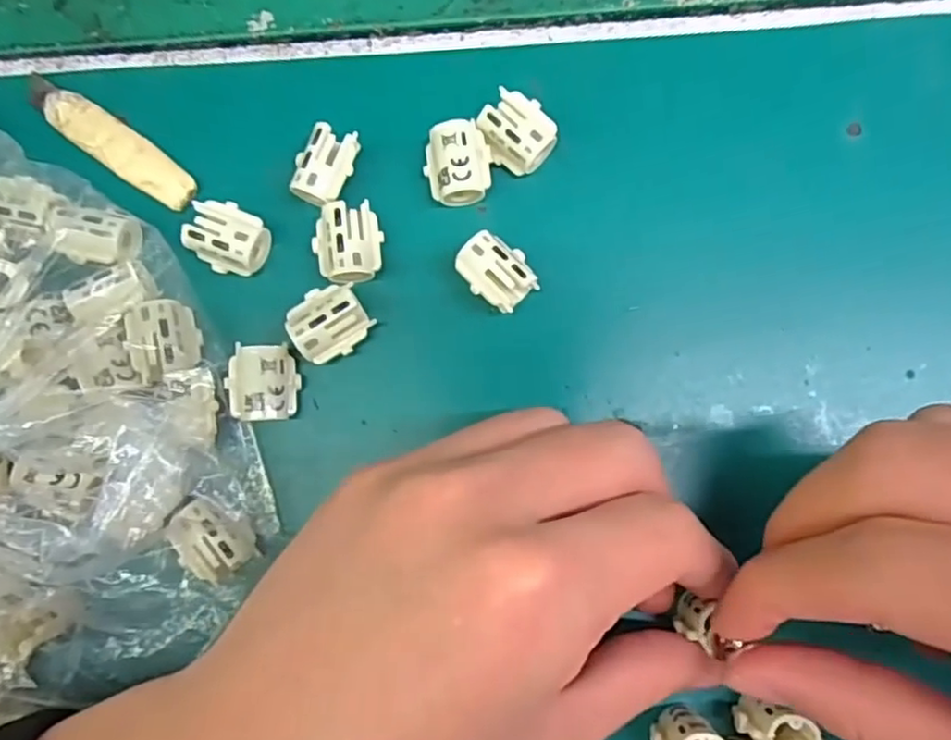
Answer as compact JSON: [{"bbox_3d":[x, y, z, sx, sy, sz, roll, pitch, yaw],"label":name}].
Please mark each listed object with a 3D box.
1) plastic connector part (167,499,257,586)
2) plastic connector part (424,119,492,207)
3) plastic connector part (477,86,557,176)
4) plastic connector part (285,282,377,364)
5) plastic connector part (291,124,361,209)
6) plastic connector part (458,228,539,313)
[{"bbox_3d":[-0.074,0.048,0.186,0.021,0.012,0.016,39,84,7],"label":"plastic connector part"},{"bbox_3d":[-0.005,-0.062,0.197,0.019,0.011,0.022,0,81,2],"label":"plastic connector part"},{"bbox_3d":[0.013,-0.071,0.199,0.022,0.013,0.018,40,85,7],"label":"plastic connector part"},{"bbox_3d":[-0.043,-0.014,0.194,0.022,0.015,0.020,-32,82,-3],"label":"plastic connector part"},{"bbox_3d":[-0.044,-0.060,0.196,0.014,0.010,0.023,22,83,5],"label":"plastic connector part"},{"bbox_3d":[0.006,-0.028,0.195,0.023,0.012,0.017,42,85,7],"label":"plastic connector part"}]

